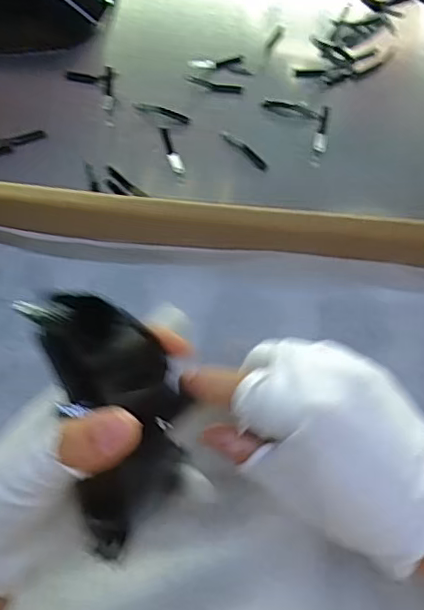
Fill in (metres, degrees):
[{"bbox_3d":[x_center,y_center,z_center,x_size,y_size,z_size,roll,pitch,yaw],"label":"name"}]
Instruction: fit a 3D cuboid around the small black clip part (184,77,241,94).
[{"bbox_3d":[0.001,-0.197,0.505,0.051,0.004,0.009,14,73,5],"label":"small black clip part"}]

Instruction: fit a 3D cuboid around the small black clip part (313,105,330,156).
[{"bbox_3d":[0.096,-0.152,0.485,0.011,0.012,0.050,13,73,4],"label":"small black clip part"}]

